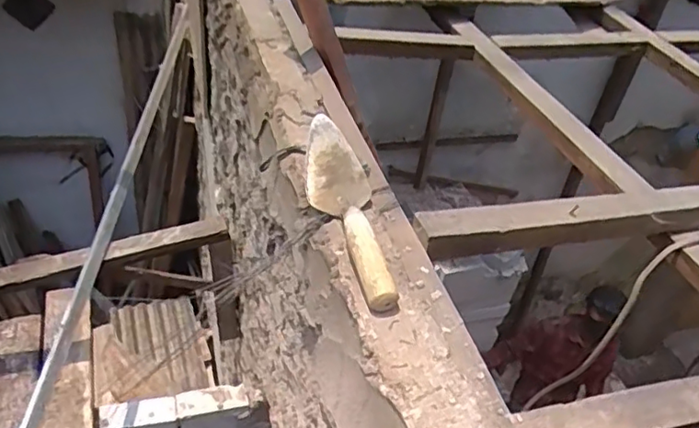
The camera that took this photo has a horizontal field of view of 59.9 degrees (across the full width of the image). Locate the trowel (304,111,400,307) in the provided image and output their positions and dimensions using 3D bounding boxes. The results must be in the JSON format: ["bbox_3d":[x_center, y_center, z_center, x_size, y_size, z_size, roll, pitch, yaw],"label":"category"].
[{"bbox_3d":[-0.003,-0.013,0.765,0.087,0.061,0.307,-1,40,-11],"label":"trowel"}]

